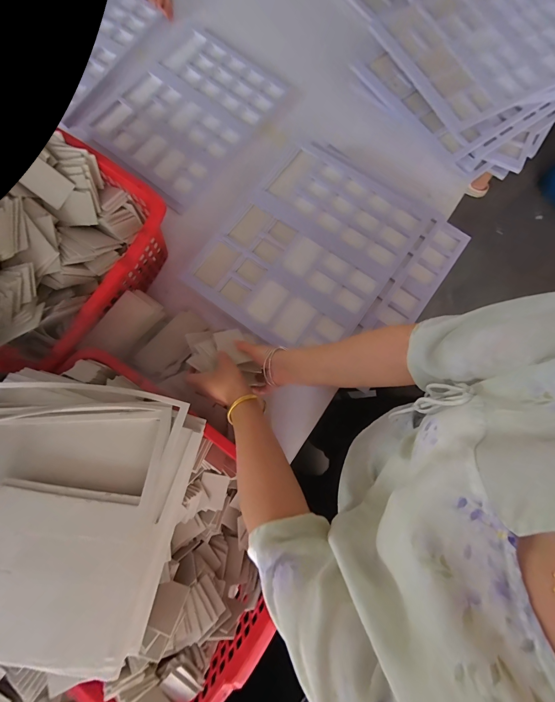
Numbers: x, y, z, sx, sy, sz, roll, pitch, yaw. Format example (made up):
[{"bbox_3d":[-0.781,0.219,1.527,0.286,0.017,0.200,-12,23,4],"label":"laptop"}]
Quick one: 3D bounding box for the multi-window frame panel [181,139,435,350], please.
[{"bbox_3d":[0.068,-0.218,0.624,0.341,0.021,0.427,36,80,6],"label":"multi-window frame panel"}]

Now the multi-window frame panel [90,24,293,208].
[{"bbox_3d":[-0.233,-0.624,0.766,0.344,0.025,0.456,37,80,6],"label":"multi-window frame panel"}]

